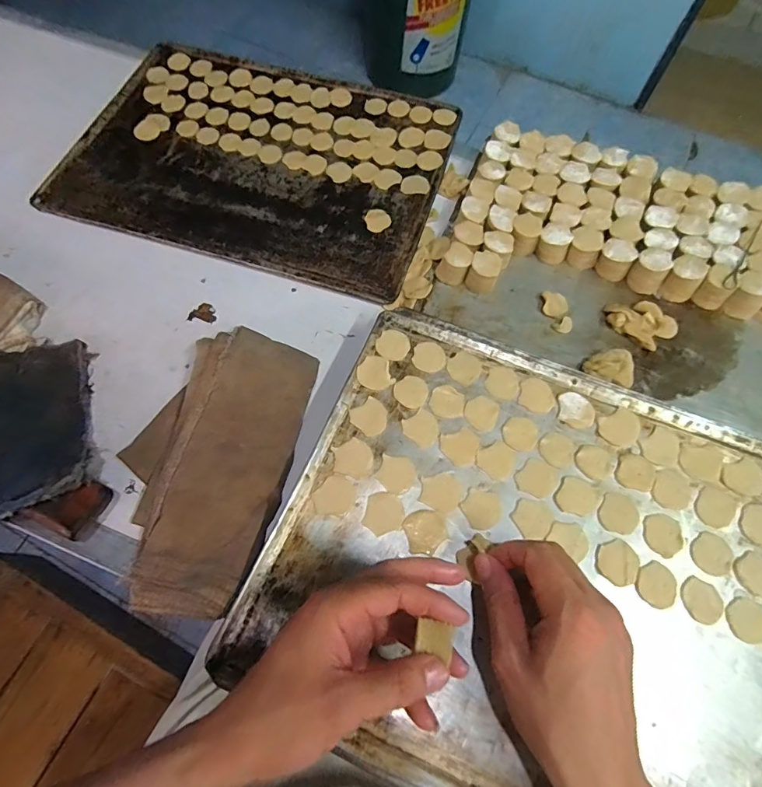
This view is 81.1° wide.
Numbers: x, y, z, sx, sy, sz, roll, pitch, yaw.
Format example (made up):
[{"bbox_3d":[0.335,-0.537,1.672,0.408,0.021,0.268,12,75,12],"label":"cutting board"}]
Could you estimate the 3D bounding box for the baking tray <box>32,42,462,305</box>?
[{"bbox_3d":[-0.152,-0.304,0.563,0.446,0.015,0.329,17,67,6],"label":"baking tray"}]

